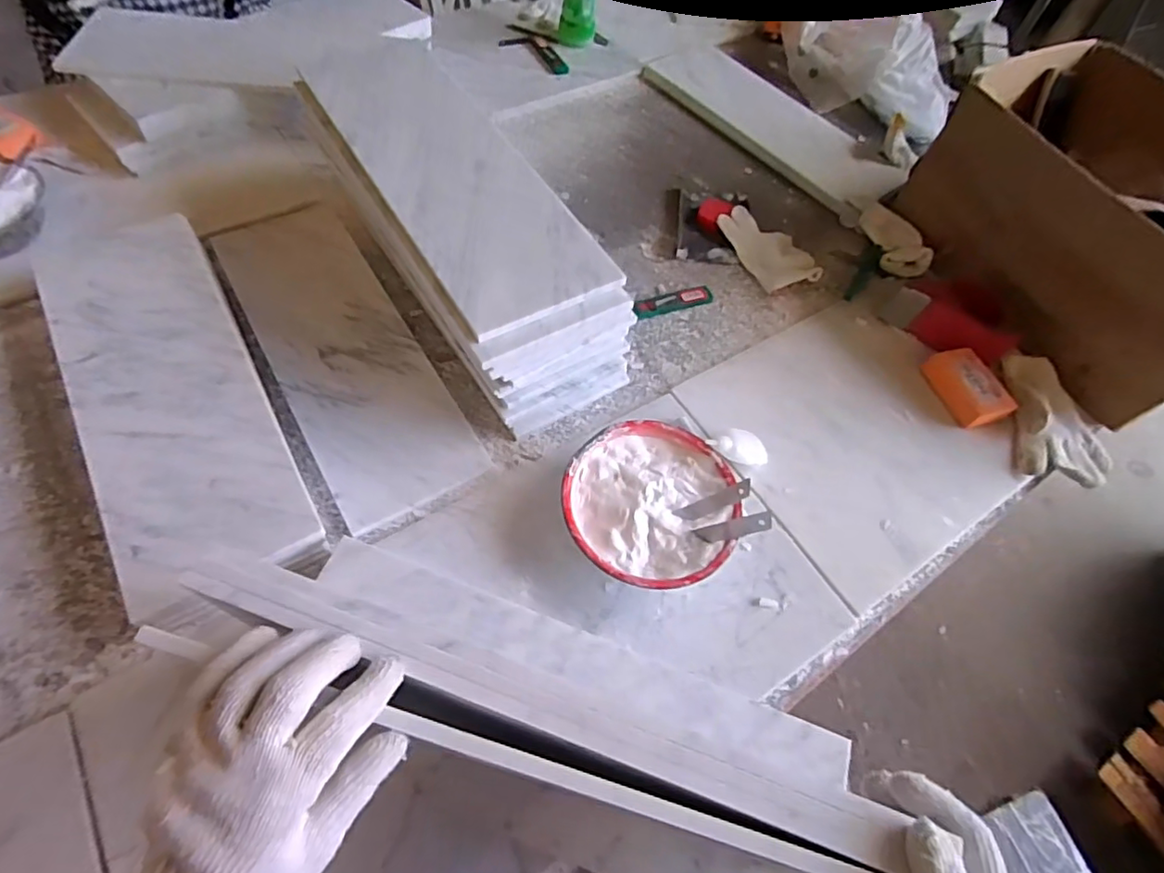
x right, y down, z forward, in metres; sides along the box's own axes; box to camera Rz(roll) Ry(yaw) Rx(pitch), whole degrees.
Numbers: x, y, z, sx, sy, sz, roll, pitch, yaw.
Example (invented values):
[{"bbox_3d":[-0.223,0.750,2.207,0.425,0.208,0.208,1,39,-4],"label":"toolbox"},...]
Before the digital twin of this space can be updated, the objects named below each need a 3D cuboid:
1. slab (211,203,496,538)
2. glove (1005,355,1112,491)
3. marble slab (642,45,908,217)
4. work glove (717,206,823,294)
[{"bbox_3d":[-0.286,-0.113,0.689,0.154,0.013,0.472,-28,67,-18],"label":"slab"},{"bbox_3d":[0.570,-0.023,0.709,0.113,0.027,0.174,11,57,2],"label":"glove"},{"bbox_3d":[0.332,-0.536,0.997,0.192,0.017,0.472,-33,68,-20],"label":"marble slab"},{"bbox_3d":[0.257,-0.265,0.828,0.078,0.024,0.153,-19,64,-15],"label":"work glove"}]

